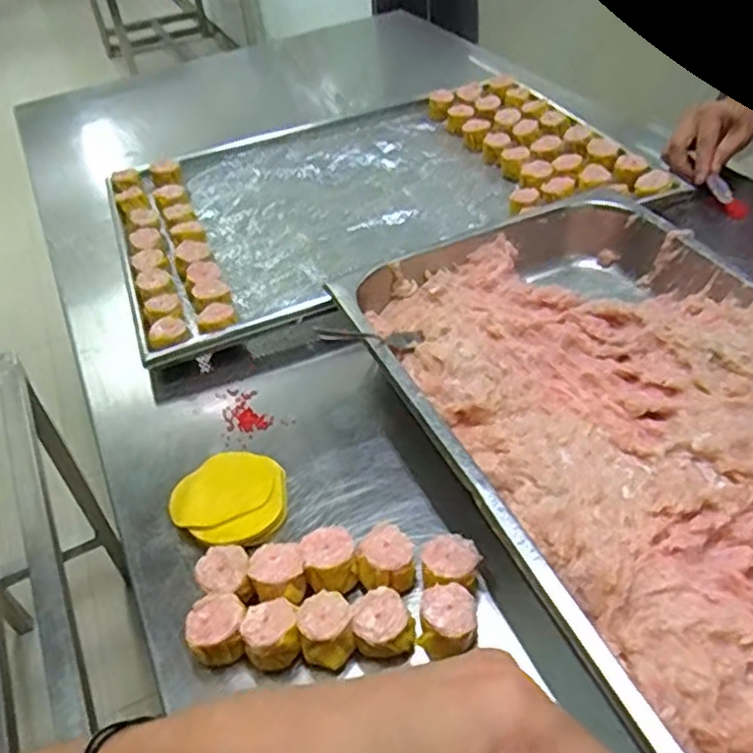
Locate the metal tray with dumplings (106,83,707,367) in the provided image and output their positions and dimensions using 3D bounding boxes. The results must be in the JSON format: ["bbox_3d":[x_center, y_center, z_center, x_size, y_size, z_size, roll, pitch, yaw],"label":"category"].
[{"bbox_3d":[-0.012,-0.230,0.850,0.597,0.044,0.415,-18,44,-13],"label":"metal tray with dumplings"}]

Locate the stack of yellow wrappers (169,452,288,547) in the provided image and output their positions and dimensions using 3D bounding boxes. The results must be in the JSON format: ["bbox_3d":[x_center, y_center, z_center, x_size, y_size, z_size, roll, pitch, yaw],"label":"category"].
[{"bbox_3d":[-0.113,0.095,0.536,0.095,0.018,0.081,25,51,29],"label":"stack of yellow wrappers"}]

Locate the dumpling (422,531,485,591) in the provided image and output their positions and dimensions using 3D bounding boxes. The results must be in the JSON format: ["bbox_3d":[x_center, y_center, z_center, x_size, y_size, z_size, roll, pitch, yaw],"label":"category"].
[{"bbox_3d":[0.049,0.130,0.465,0.036,0.032,0.045,18,48,24],"label":"dumpling"}]

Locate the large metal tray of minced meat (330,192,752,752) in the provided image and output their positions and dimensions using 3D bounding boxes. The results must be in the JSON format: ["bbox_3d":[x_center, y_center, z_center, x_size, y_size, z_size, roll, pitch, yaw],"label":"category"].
[{"bbox_3d":[0.208,0.033,0.524,0.327,0.067,0.523,-20,45,-14],"label":"large metal tray of minced meat"}]

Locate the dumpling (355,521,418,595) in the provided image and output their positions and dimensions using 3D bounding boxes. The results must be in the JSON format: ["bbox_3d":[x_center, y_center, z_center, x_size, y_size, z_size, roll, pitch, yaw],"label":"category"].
[{"bbox_3d":[0.006,0.128,0.475,0.040,0.033,0.045,-10,43,-4],"label":"dumpling"}]

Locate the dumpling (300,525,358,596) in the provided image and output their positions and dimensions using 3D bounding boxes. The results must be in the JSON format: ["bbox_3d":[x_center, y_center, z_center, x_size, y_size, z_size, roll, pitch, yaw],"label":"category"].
[{"bbox_3d":[-0.031,0.128,0.475,0.035,0.030,0.038,-11,43,-5],"label":"dumpling"}]

